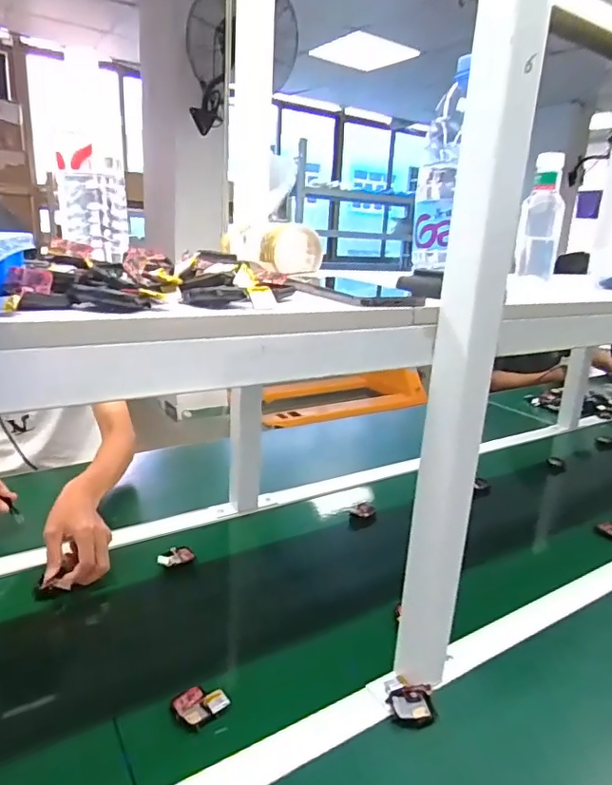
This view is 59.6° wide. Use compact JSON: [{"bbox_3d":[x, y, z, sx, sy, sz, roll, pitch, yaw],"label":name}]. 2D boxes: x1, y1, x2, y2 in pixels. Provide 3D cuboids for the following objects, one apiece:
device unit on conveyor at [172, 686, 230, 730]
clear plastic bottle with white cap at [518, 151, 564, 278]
[{"bbox_3d":[-0.109,0.321,0.551,0.051,0.014,0.040,-5,19,-26],"label":"device unit on conveyor"},{"bbox_3d":[0.398,-0.296,0.899,0.062,0.193,0.078,10,19,20],"label":"clear plastic bottle with white cap"}]

